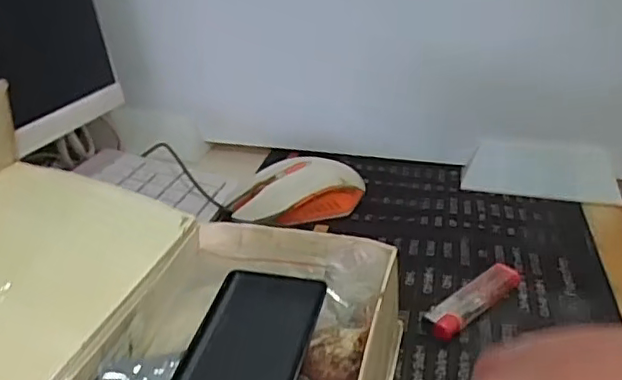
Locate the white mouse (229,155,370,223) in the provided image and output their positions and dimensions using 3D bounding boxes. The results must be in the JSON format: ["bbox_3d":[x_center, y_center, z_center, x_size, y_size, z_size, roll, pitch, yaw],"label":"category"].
[{"bbox_3d":[-0.008,-0.001,0.512,0.116,0.036,0.060,-3,27,-8],"label":"white mouse"}]

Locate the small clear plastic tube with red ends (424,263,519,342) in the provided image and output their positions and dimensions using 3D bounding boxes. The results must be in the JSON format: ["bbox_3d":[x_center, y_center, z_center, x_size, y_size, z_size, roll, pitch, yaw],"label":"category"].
[{"bbox_3d":[0.106,0.071,0.393,0.083,0.016,0.020,-21,34,-36],"label":"small clear plastic tube with red ends"}]

